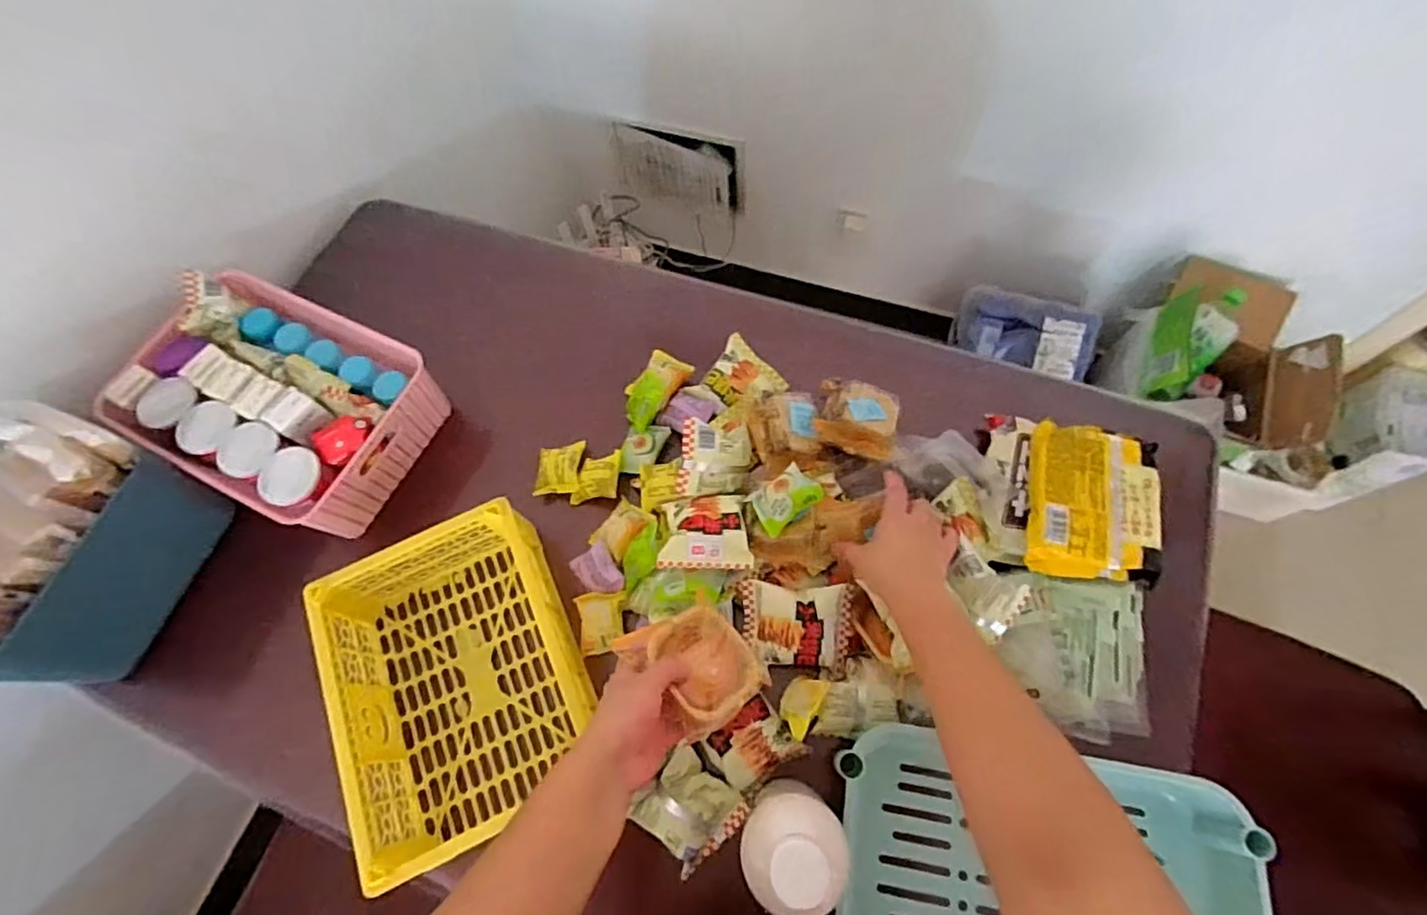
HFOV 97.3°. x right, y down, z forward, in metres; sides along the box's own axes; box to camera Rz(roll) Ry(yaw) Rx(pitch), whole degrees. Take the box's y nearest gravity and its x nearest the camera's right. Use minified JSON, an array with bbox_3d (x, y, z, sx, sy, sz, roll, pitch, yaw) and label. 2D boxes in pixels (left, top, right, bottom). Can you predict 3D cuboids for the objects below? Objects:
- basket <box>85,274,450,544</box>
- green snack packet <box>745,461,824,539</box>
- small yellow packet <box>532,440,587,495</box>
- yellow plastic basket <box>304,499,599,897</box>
[{"bbox_3d":[-0.534,-0.071,0.773,0.327,0.103,0.234,25,70,11],"label":"basket"},{"bbox_3d":[0.074,0.042,0.654,0.068,0.023,0.052,-32,70,-11],"label":"green snack packet"},{"bbox_3d":[-0.189,0.013,0.768,0.053,0.018,0.068,0,67,1],"label":"small yellow packet"},{"bbox_3d":[-0.260,0.228,0.650,0.220,0.102,0.292,-24,69,-8],"label":"yellow plastic basket"}]

